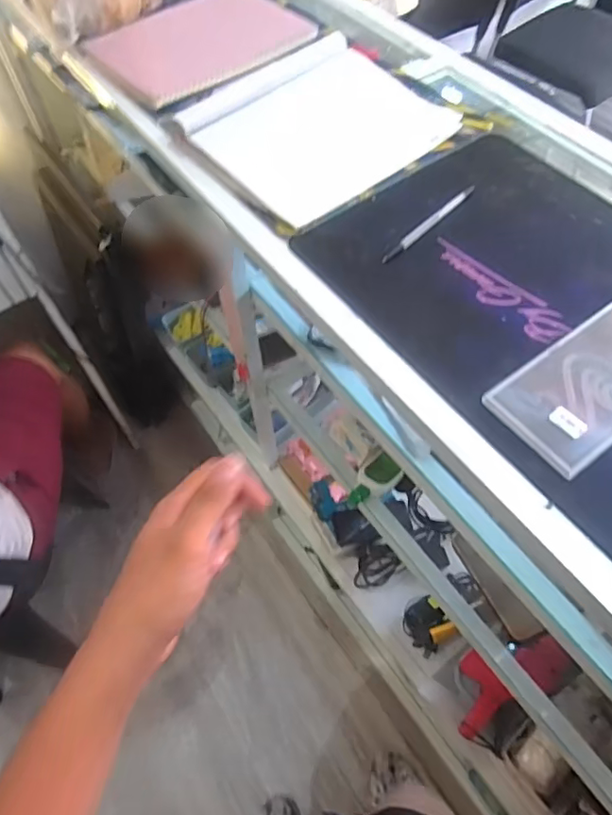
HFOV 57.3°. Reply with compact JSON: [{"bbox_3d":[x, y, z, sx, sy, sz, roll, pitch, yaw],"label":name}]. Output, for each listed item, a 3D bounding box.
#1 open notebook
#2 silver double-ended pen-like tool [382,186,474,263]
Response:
[{"bbox_3d":[0.005,-0.328,0.641,0.247,0.023,0.237,-37,64,-18],"label":"open notebook"},{"bbox_3d":[0.125,-0.185,0.557,0.012,0.006,0.141,39,68,23],"label":"silver double-ended pen-like tool"}]

